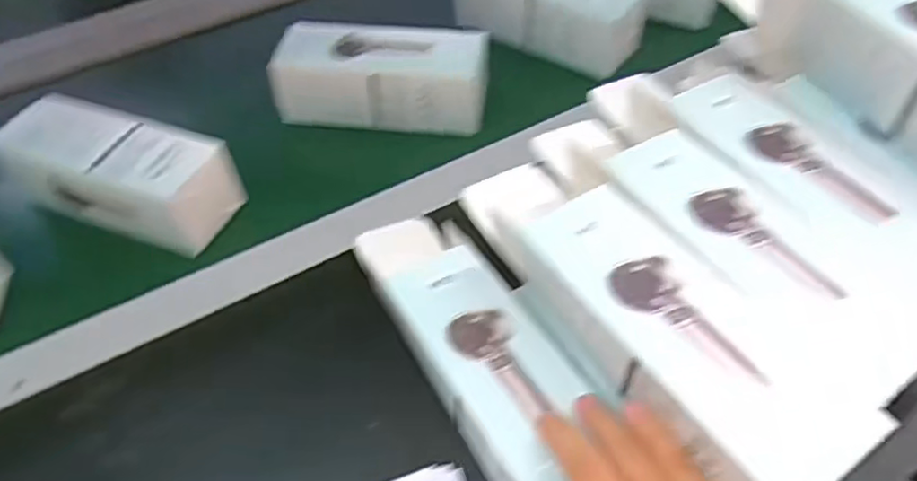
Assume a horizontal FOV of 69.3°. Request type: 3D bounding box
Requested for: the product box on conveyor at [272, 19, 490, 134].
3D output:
[{"bbox_3d":[-0.065,-0.135,0.549,0.175,0.069,0.058,4,51,6],"label":"product box on conveyor"}]

